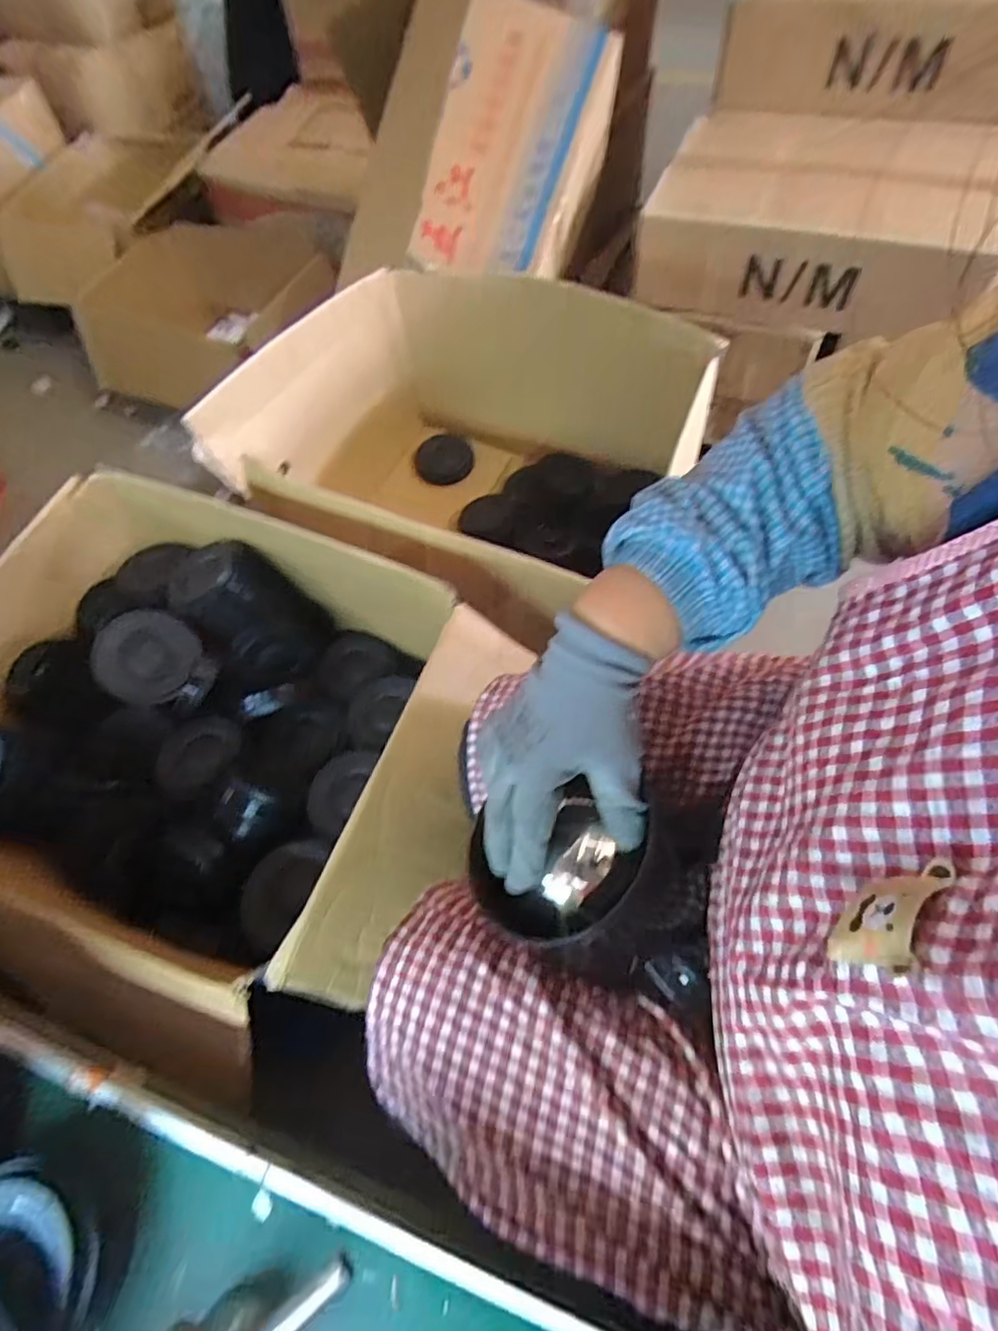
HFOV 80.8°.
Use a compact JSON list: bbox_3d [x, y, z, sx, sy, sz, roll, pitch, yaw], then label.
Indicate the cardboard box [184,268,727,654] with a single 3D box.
[{"bbox_3d":[-0.084,-0.361,1.004,0.668,0.373,0.558,26,67,16],"label":"cardboard box"}]

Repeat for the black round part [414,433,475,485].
[{"bbox_3d":[-0.112,-0.418,1.195,0.115,0.100,0.019,4,37,-19],"label":"black round part"}]

